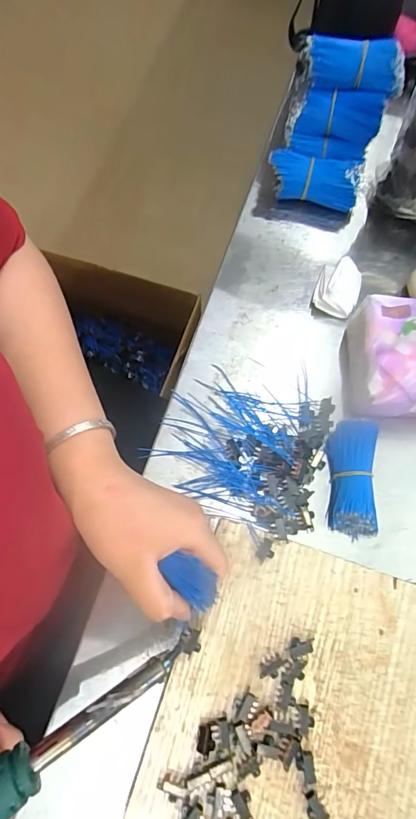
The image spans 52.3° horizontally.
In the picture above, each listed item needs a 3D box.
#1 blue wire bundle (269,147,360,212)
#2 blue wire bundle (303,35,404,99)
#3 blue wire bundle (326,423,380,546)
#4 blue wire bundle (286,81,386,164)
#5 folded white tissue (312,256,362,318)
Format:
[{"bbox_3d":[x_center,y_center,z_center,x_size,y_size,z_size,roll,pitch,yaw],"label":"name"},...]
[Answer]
[{"bbox_3d":[0.107,-0.234,0.430,0.088,0.044,0.034,10,72,3],"label":"blue wire bundle"},{"bbox_3d":[0.135,-0.316,0.388,0.093,0.033,0.029,17,73,4],"label":"blue wire bundle"},{"bbox_3d":[0.118,0.055,0.348,0.037,0.033,0.091,7,72,2],"label":"blue wire bundle"},{"bbox_3d":[0.124,-0.286,0.426,0.090,0.055,0.030,12,37,11],"label":"blue wire bundle"},{"bbox_3d":[0.124,-0.116,0.403,0.040,0.031,0.046,18,73,6],"label":"folded white tissue"}]

